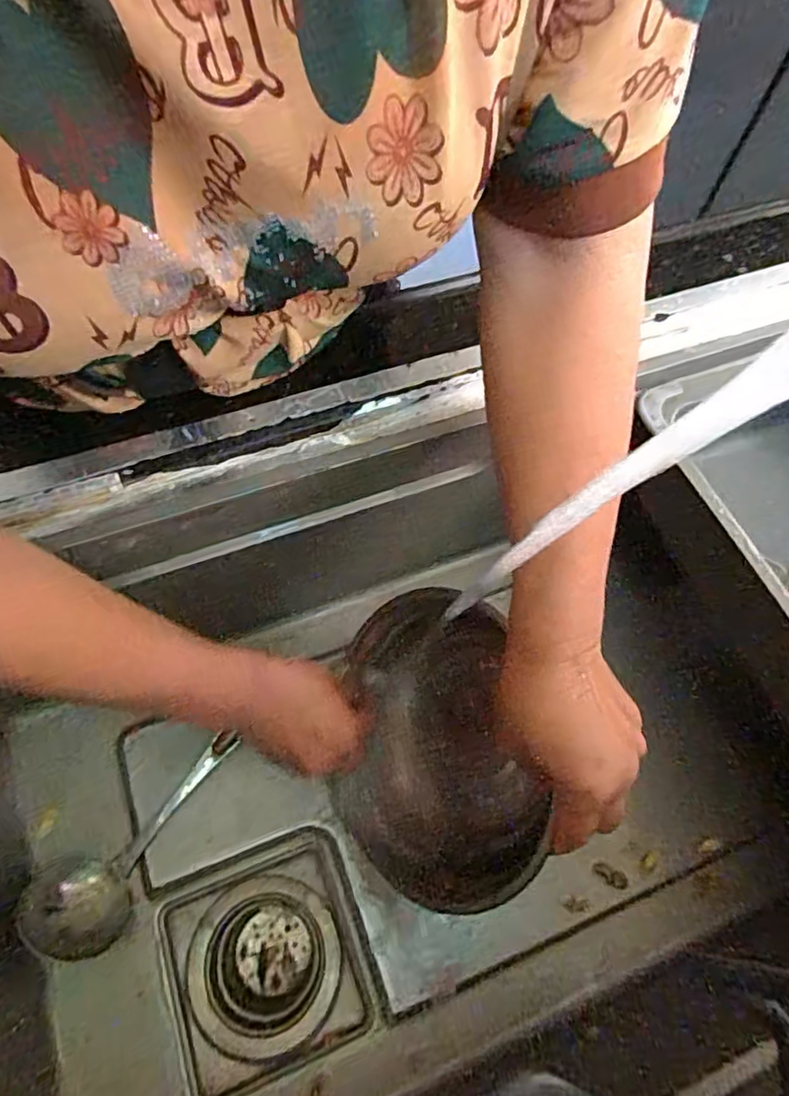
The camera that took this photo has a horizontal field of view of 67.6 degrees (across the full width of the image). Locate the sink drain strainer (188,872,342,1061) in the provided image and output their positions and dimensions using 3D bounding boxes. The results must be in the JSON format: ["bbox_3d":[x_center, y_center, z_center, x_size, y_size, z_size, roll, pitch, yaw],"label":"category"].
[{"bbox_3d":[-0.095,0.307,0.444,0.103,0.054,0.105,-18,67,-11],"label":"sink drain strainer"}]

